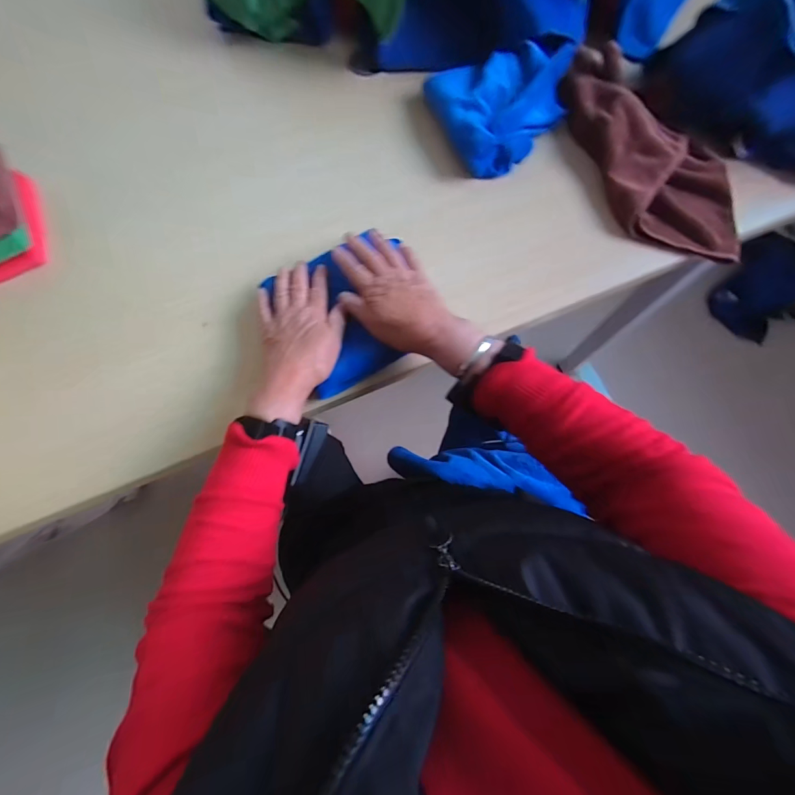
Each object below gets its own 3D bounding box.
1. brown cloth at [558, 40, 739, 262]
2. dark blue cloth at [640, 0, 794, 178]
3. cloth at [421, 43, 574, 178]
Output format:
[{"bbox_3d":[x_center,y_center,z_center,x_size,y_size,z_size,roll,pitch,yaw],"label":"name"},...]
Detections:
[{"bbox_3d":[0.333,-0.352,0.496,0.152,0.050,0.393,-15,73,-3],"label":"brown cloth"},{"bbox_3d":[0.500,-0.426,0.466,0.170,0.138,0.280,-33,74,-8],"label":"dark blue cloth"},{"bbox_3d":[0.151,-0.412,0.506,0.189,0.052,0.182,-16,73,-3],"label":"cloth"}]

